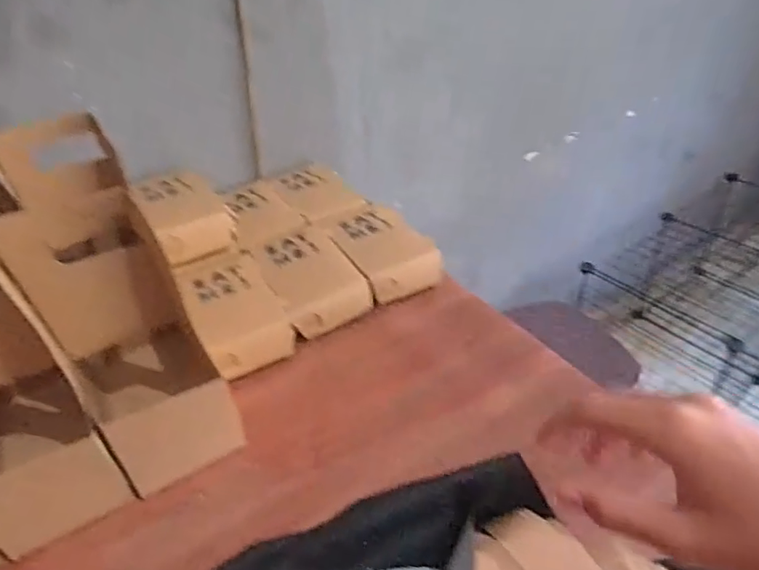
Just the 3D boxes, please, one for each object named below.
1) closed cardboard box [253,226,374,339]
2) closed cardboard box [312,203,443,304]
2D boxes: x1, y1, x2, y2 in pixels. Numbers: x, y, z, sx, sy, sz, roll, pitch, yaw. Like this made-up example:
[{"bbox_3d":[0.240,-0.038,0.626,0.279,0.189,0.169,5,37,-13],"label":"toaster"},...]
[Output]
[{"bbox_3d":[-0.081,-0.004,0.597,0.091,0.052,0.141,-24,41,-23],"label":"closed cardboard box"},{"bbox_3d":[-0.001,-0.039,0.626,0.097,0.050,0.155,-24,41,-23],"label":"closed cardboard box"}]

